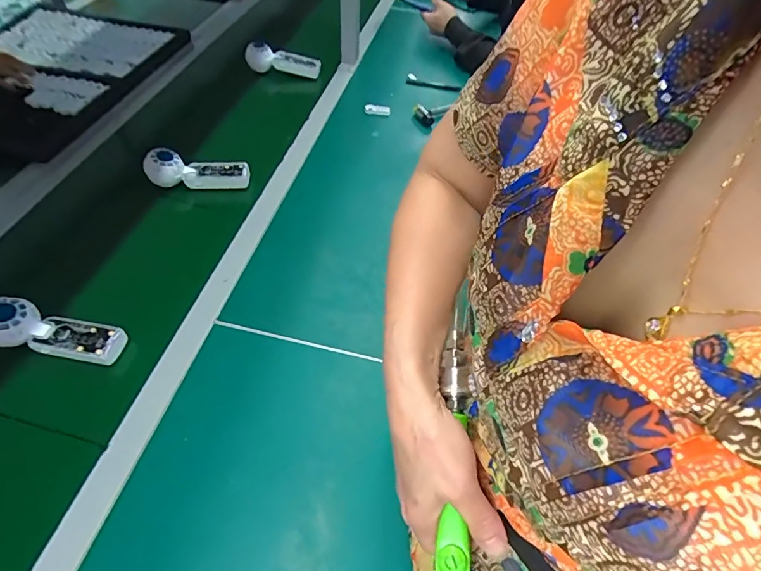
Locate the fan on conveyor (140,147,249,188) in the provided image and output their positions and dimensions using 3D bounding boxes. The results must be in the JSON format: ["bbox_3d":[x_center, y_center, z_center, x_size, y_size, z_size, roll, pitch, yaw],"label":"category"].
[{"bbox_3d":[-0.324,-0.202,0.755,0.169,0.055,0.043,3,53,-15],"label":"fan on conveyor"}]

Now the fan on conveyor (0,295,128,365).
[{"bbox_3d":[-0.416,0.058,0.537,0.161,0.054,0.055,10,54,5],"label":"fan on conveyor"}]

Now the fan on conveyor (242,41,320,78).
[{"bbox_3d":[-0.232,-0.534,1.015,0.174,0.071,0.048,4,52,-16],"label":"fan on conveyor"}]

